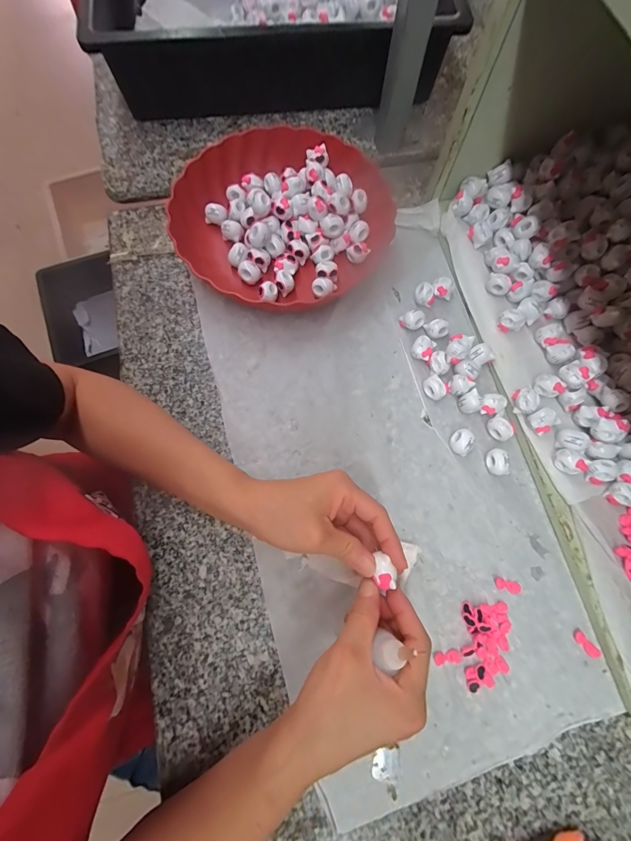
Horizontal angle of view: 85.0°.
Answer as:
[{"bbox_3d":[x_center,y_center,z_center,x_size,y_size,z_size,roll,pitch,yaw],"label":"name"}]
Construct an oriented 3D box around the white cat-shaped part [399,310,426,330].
[{"bbox_3d":[0.110,-0.112,0.388,0.027,0.020,0.016,-2,74,-1],"label":"white cat-shaped part"}]

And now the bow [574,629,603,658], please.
[{"bbox_3d":[0.244,0.202,0.308,0.010,0.005,0.026,-35,77,-10],"label":"bow"}]

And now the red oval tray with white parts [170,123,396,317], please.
[{"bbox_3d":[-0.038,-0.237,0.407,0.231,0.044,0.240,41,78,10],"label":"red oval tray with white parts"}]

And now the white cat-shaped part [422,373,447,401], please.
[{"bbox_3d":[0.125,-0.033,0.367,0.017,0.019,0.025,-24,76,-7],"label":"white cat-shaped part"}]

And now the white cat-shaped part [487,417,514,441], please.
[{"bbox_3d":[0.189,0.009,0.354,0.018,0.018,0.024,-27,76,-8],"label":"white cat-shaped part"}]

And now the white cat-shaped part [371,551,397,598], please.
[{"bbox_3d":[0.051,0.114,0.258,0.015,0.008,0.025,-22,76,-7],"label":"white cat-shaped part"}]

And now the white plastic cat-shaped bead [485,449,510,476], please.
[{"bbox_3d":[0.182,0.043,0.344,0.020,0.019,0.028,-27,76,-8],"label":"white plastic cat-shaped bead"}]

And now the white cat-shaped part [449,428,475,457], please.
[{"bbox_3d":[0.148,0.023,0.350,0.021,0.019,0.024,-28,76,-8],"label":"white cat-shaped part"}]

